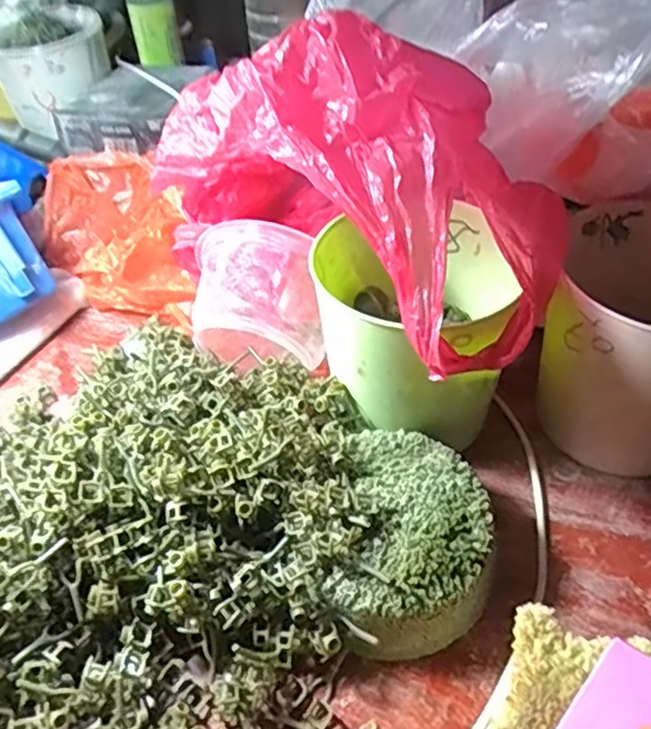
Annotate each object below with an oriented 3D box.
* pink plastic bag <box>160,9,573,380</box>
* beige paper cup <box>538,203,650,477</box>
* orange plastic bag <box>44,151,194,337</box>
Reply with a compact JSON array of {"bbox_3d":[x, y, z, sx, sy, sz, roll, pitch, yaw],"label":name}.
[{"bbox_3d":[0.015,-0.102,0.344,0.131,0.144,0.232,-38,54,-26],"label":"pink plastic bag"},{"bbox_3d":[0.180,-0.014,0.364,0.101,0.104,0.114,14,48,18],"label":"beige paper cup"},{"bbox_3d":[-0.175,-0.112,0.540,0.099,0.048,0.198,-28,49,-21],"label":"orange plastic bag"}]

